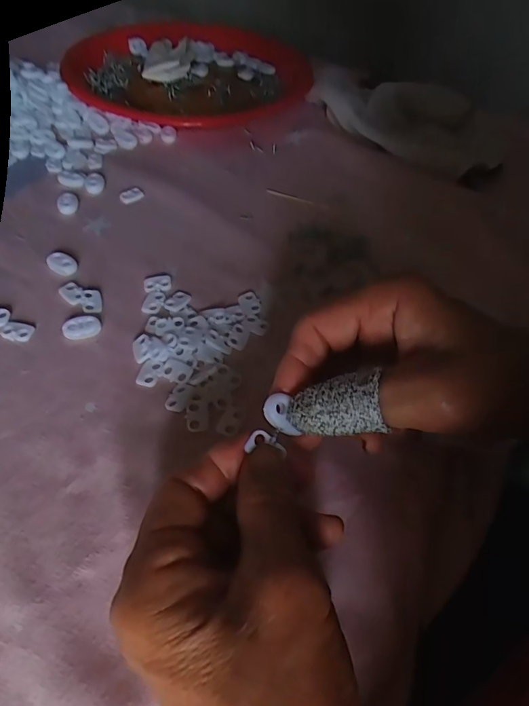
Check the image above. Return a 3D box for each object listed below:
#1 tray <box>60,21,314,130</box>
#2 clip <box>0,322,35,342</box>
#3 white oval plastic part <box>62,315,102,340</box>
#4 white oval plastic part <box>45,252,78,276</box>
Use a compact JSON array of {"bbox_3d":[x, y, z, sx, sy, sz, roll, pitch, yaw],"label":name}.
[{"bbox_3d":[-0.090,-0.327,0.524,0.252,0.030,0.258,-9,53,-12],"label":"tray"},{"bbox_3d":[-0.150,-0.013,0.280,0.017,0.004,0.013,13,52,4],"label":"clip"},{"bbox_3d":[-0.112,-0.016,0.283,0.022,0.004,0.016,-10,54,-13],"label":"white oval plastic part"},{"bbox_3d":[-0.139,-0.061,0.315,0.022,0.005,0.015,21,53,11],"label":"white oval plastic part"}]

